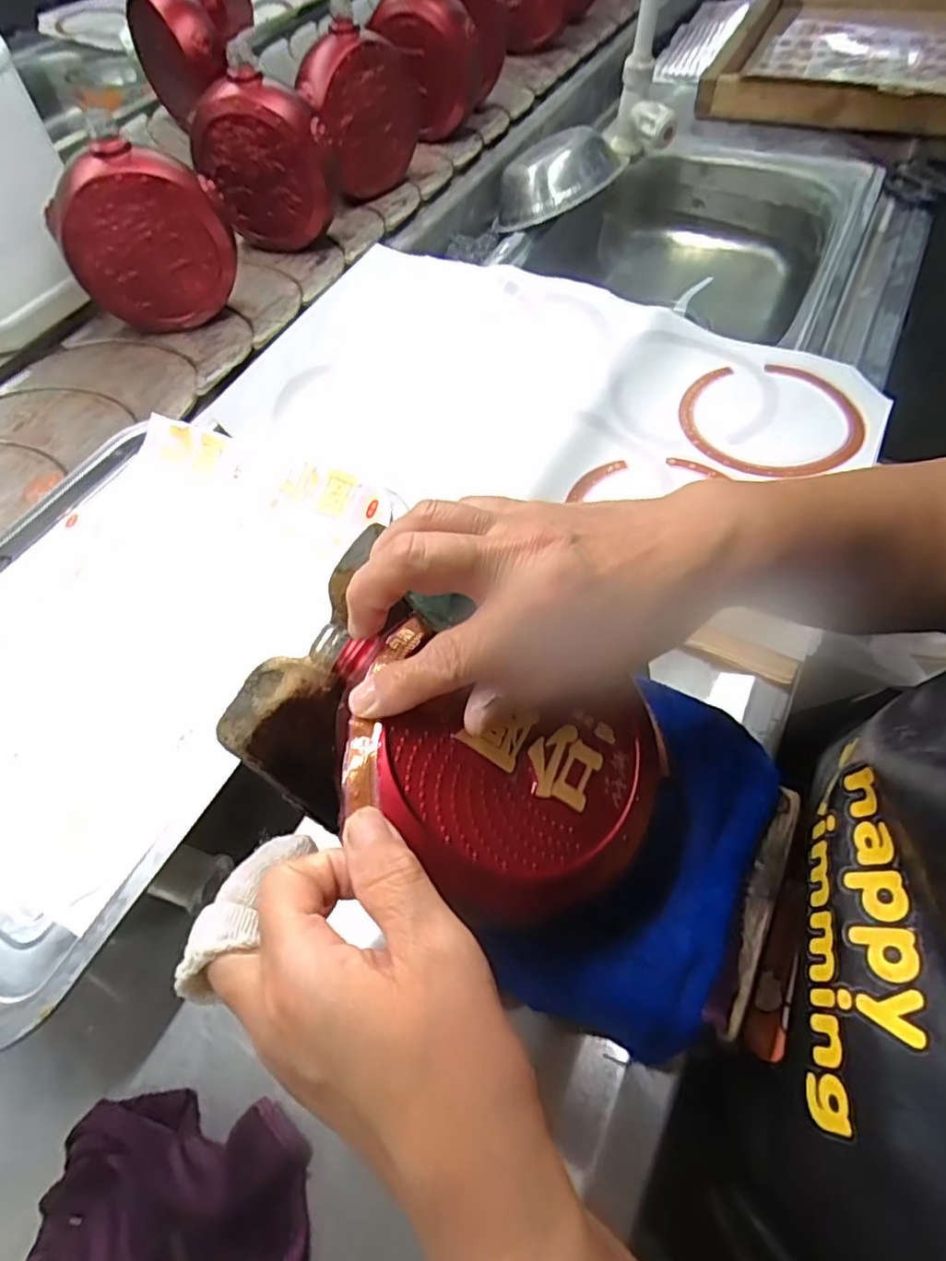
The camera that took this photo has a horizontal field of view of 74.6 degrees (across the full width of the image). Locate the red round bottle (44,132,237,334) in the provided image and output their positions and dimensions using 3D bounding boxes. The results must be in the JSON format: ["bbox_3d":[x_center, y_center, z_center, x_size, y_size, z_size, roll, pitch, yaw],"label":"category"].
[{"bbox_3d":[-0.283,-0.336,0.544,0.134,0.133,0.045,-13,59,-6],"label":"red round bottle"}]

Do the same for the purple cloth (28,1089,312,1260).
[{"bbox_3d":[-0.122,0.250,0.251,0.103,0.027,0.093,0,59,2],"label":"purple cloth"}]

